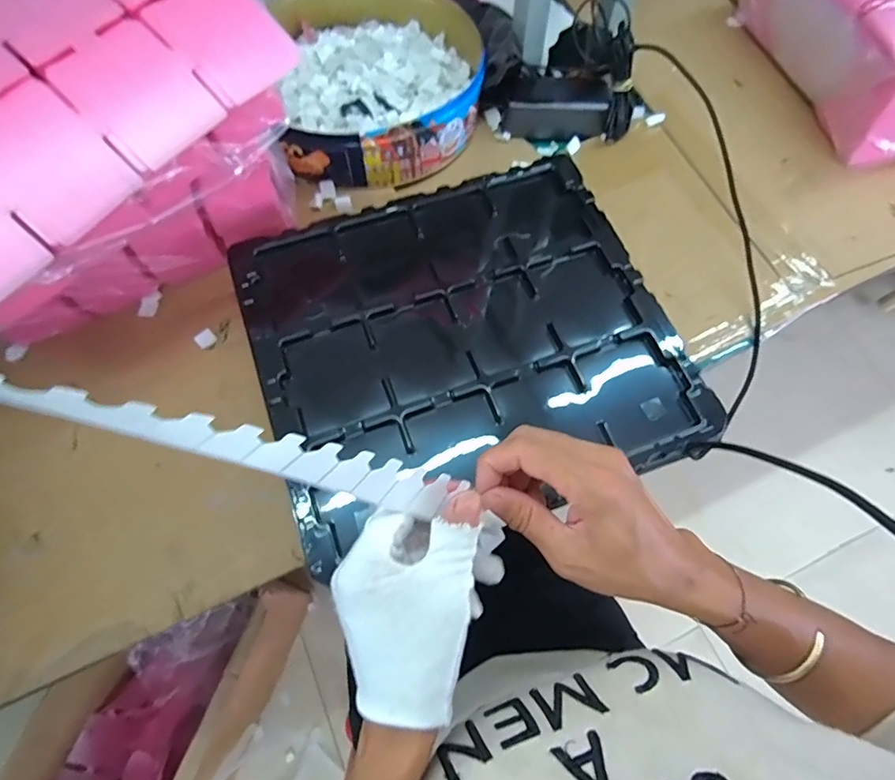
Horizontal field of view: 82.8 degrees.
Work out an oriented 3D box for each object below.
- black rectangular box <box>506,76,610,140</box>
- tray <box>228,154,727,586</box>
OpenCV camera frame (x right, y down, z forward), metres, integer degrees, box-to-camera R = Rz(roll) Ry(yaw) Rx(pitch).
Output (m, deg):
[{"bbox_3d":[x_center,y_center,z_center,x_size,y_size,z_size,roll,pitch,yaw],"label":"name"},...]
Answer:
[{"bbox_3d":[0.137,-0.359,0.641,0.124,0.043,0.050,0,67,0],"label":"black rectangular box"},{"bbox_3d":[0.015,-0.049,0.476,0.367,0.026,0.327,-20,69,-8],"label":"tray"}]

